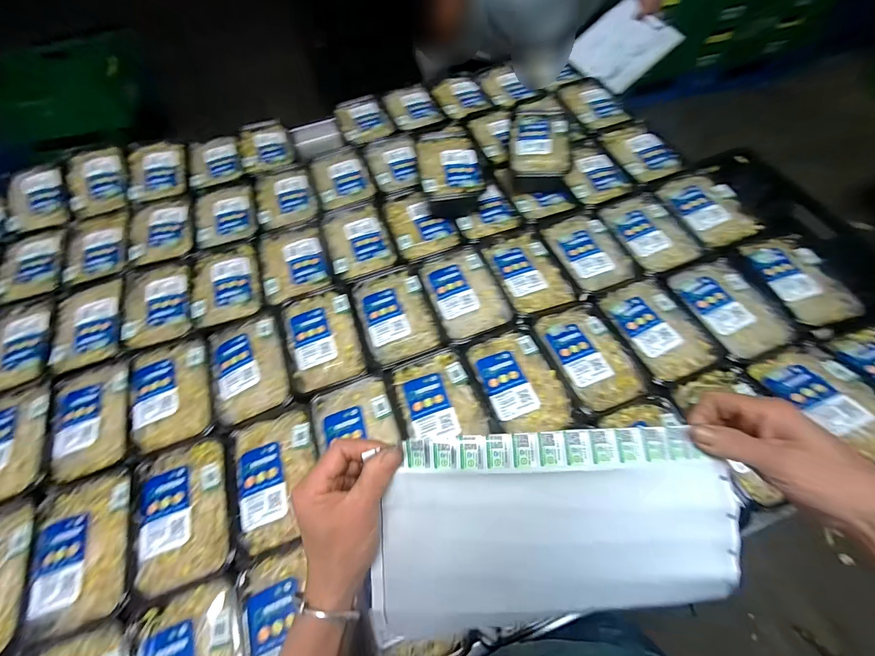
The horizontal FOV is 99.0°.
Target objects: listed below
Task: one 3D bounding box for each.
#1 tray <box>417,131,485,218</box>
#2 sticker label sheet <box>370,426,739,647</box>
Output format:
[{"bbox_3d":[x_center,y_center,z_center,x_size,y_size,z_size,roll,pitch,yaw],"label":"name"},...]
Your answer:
[{"bbox_3d":[0.021,-0.297,0.728,0.118,0.074,0.172,-8,60,-1],"label":"tray"},{"bbox_3d":[0.086,0.162,0.293,0.270,0.017,0.163,-3,97,1],"label":"sticker label sheet"}]

